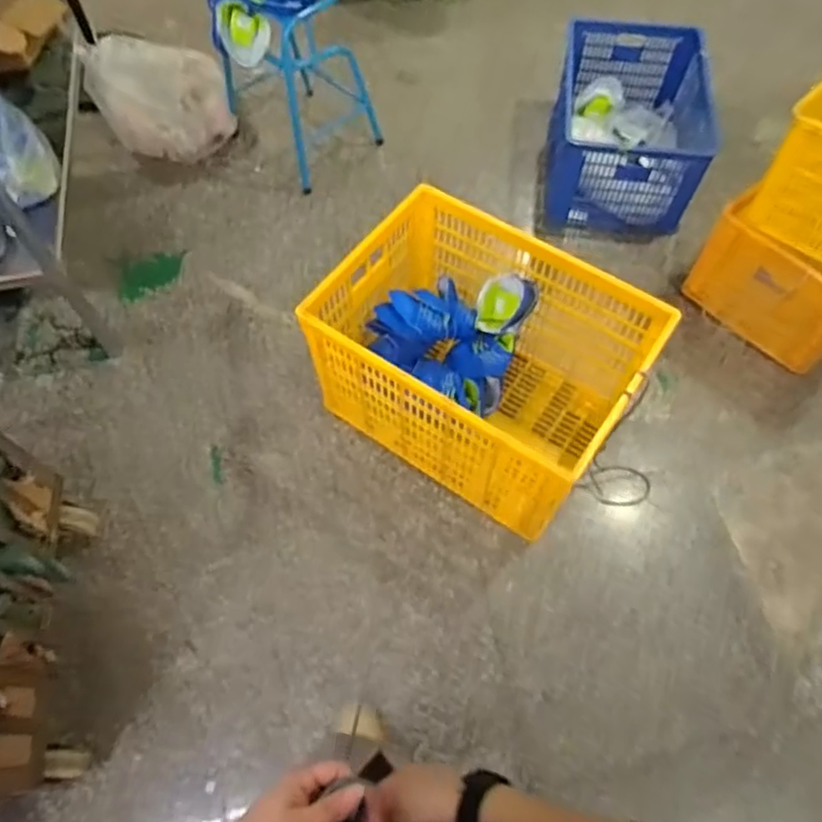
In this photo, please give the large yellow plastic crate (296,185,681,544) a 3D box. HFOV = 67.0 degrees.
[{"bbox_3d":[0.173,-0.124,1.470,0.658,0.400,0.510,32,66,17],"label":"large yellow plastic crate"}]

